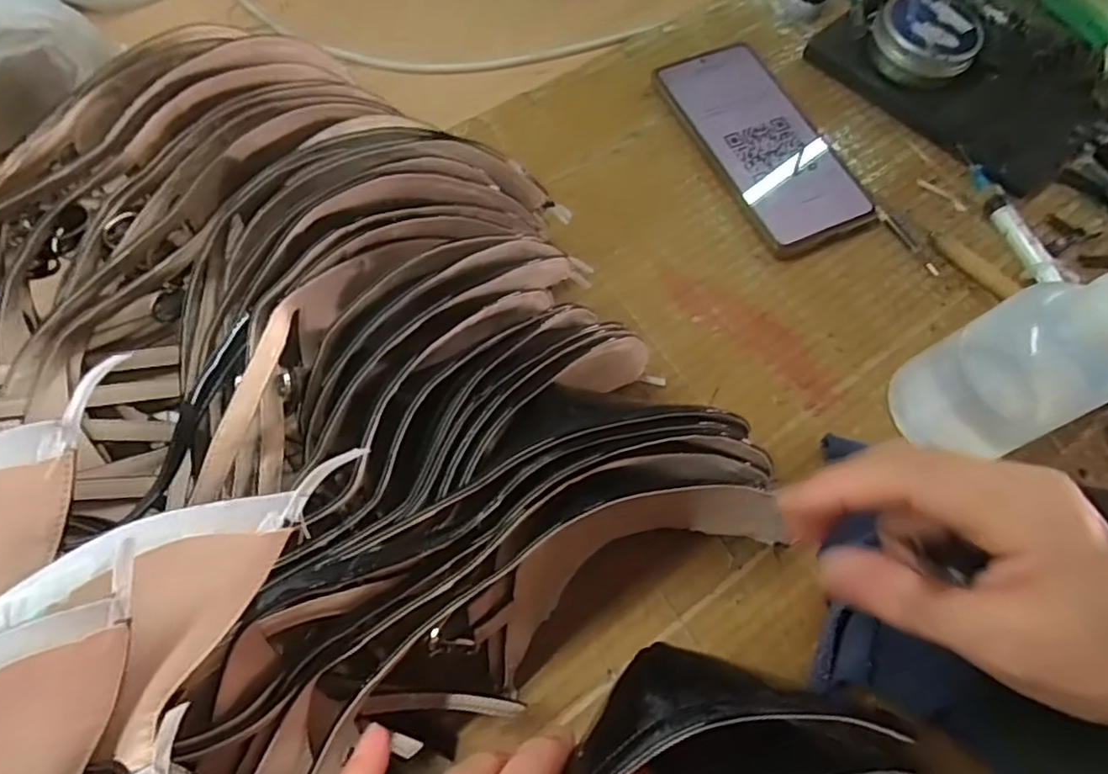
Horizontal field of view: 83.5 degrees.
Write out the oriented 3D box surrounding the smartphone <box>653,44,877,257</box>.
[{"bbox_3d":[0.133,-0.158,0.400,0.073,0.012,0.158,-23,69,-12],"label":"smartphone"}]

